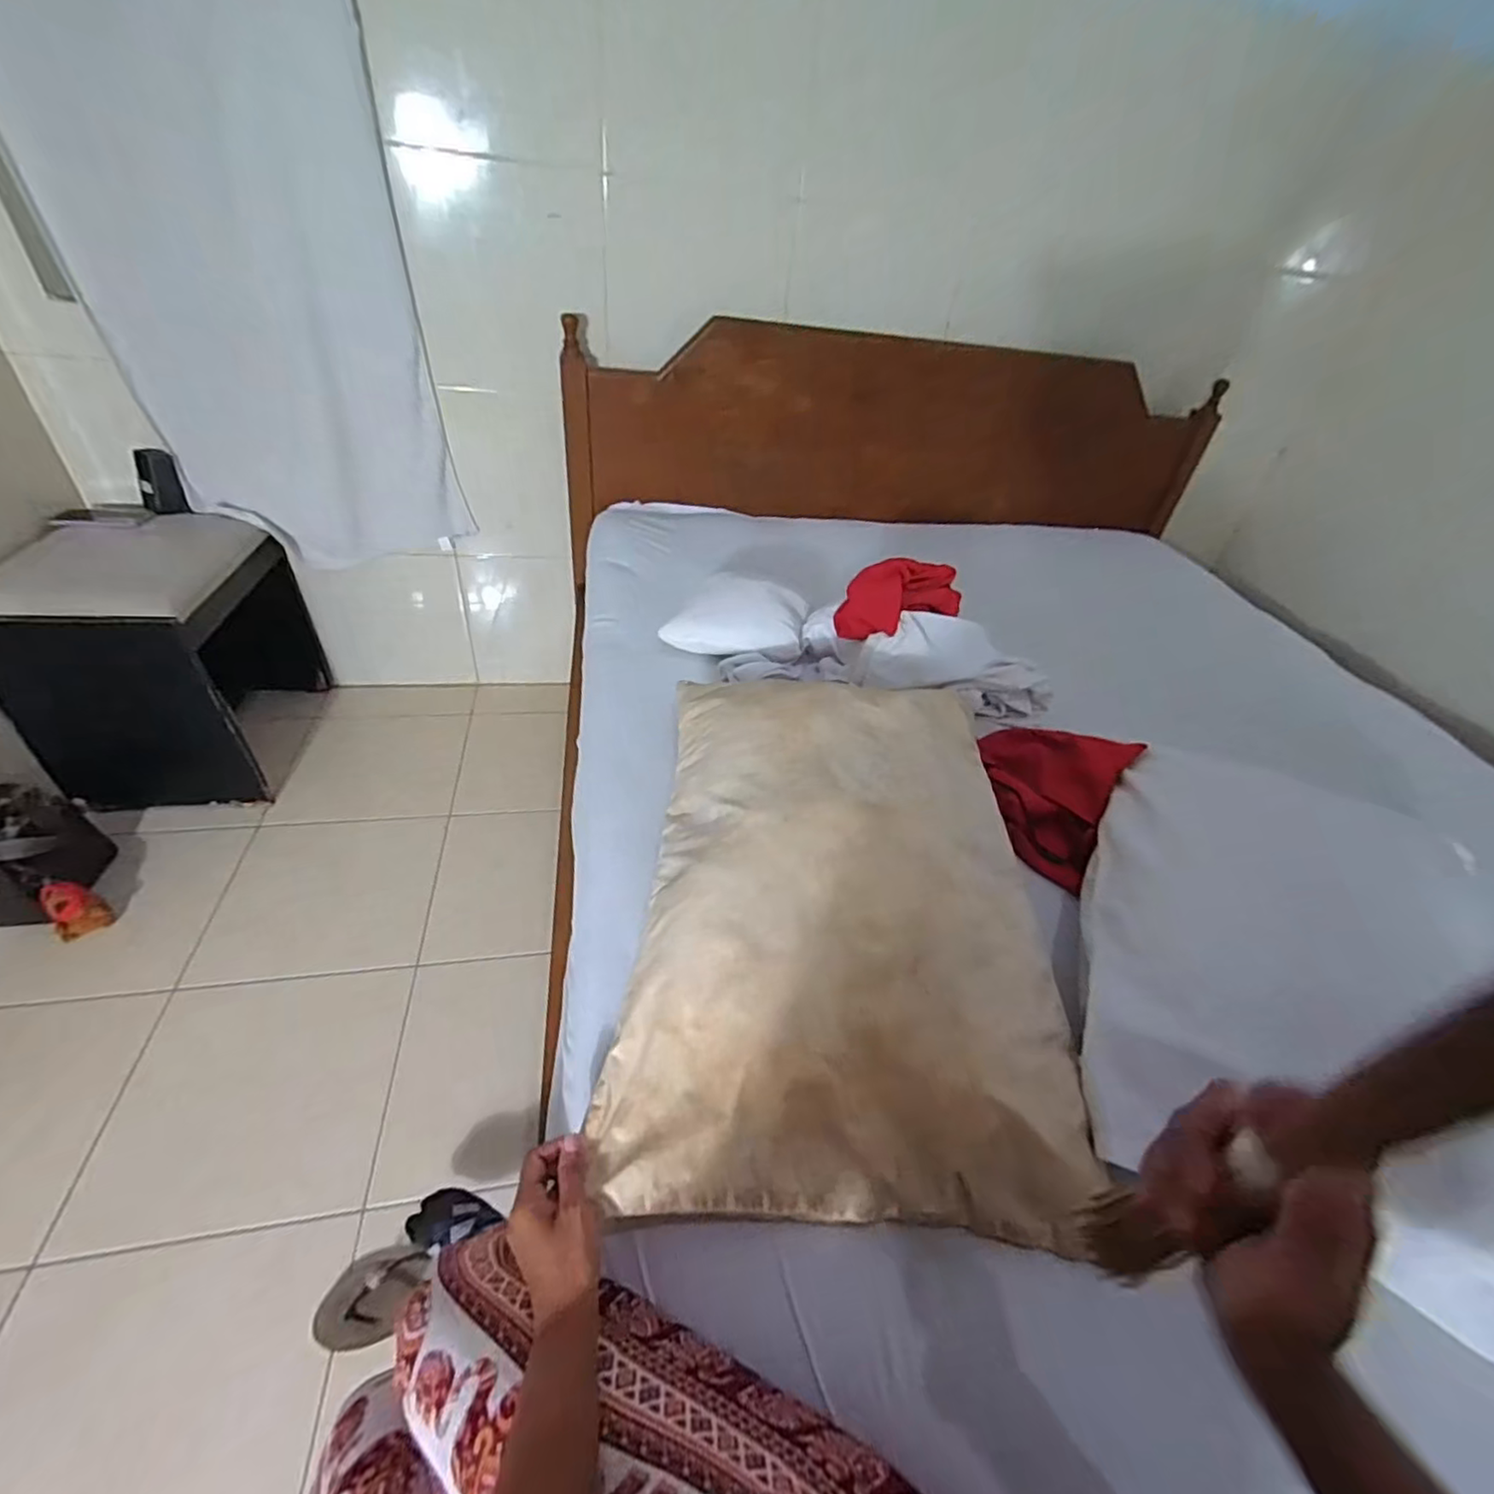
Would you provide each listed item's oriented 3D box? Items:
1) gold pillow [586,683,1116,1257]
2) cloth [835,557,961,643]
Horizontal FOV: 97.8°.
[{"bbox_3d":[0.097,0.130,0.678,0.385,0.133,0.577,7,40,-1],"label":"gold pillow"},{"bbox_3d":[0.265,-0.245,1.080,0.231,0.097,0.098,-16,46,-26],"label":"cloth"}]

